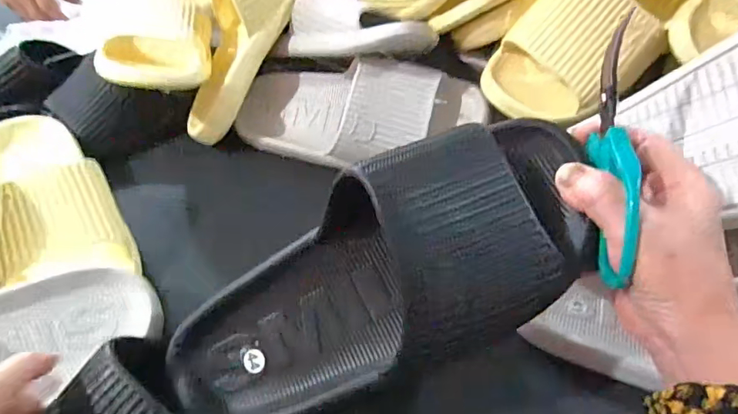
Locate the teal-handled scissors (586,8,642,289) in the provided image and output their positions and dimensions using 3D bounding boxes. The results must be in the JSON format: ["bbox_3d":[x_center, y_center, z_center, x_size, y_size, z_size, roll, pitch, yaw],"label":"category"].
[{"bbox_3d":[0.132,-0.031,0.274,0.008,0.044,0.141,4,81,6],"label":"teal-handled scissors"}]

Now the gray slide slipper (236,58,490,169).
[{"bbox_3d":[-0.015,-0.088,0.484,0.249,0.075,0.099,7,80,15],"label":"gray slide slipper"}]

